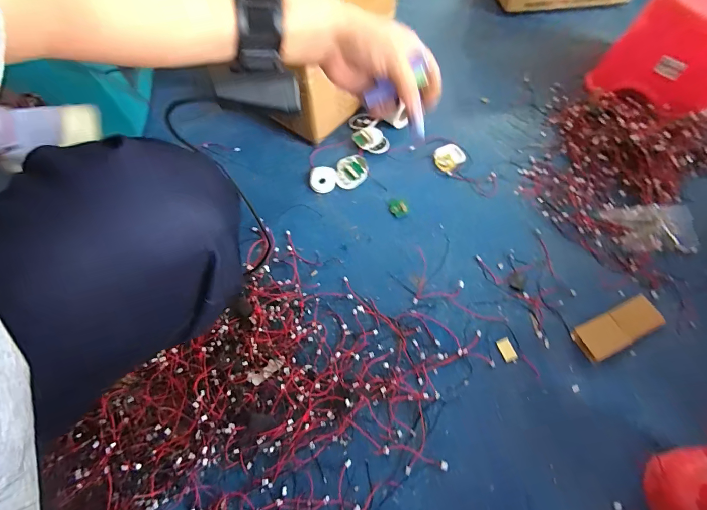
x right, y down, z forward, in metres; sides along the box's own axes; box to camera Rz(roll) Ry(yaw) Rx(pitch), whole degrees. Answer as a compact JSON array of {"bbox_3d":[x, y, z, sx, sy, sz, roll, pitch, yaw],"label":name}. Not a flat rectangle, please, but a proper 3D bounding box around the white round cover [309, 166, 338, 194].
[{"bbox_3d":[-0.062,-0.156,0.712,0.056,0.008,0.062,-15,63,-6],"label":"white round cover"}]

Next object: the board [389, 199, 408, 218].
[{"bbox_3d":[0.085,-0.091,0.671,0.032,0.008,0.039,-18,63,-7],"label":"board"}]

